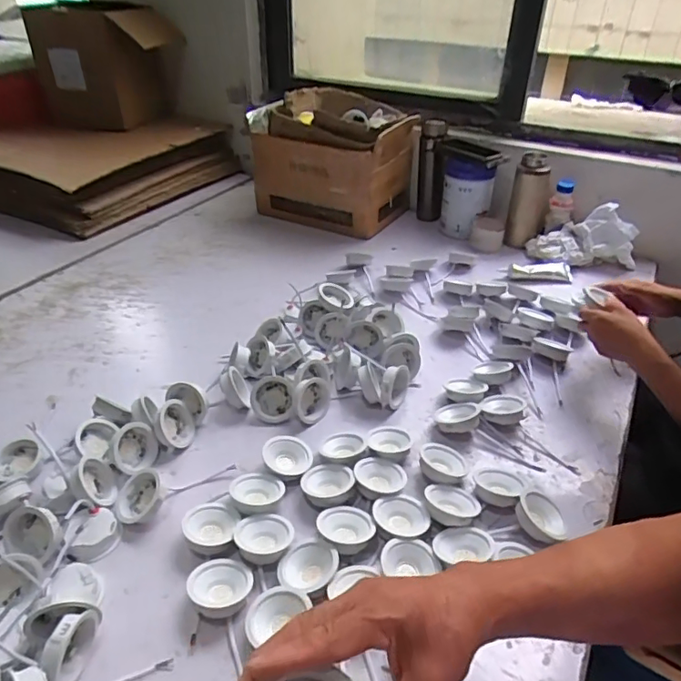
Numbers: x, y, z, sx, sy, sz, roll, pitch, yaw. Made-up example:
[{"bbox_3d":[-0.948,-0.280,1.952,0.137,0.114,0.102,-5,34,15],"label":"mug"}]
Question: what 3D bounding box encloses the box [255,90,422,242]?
[{"bbox_3d":[-0.003,-0.484,1.491,0.344,0.303,0.306,17,38,23],"label":"box"}]

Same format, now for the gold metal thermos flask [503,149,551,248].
[{"bbox_3d":[0.470,-0.351,1.347,0.090,0.199,0.067,15,37,18],"label":"gold metal thermos flask"}]

